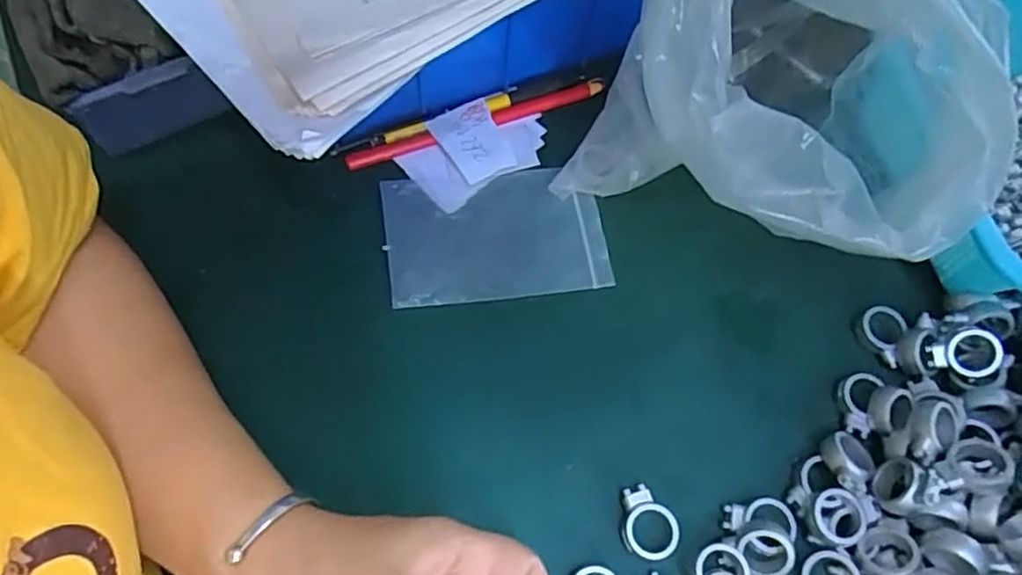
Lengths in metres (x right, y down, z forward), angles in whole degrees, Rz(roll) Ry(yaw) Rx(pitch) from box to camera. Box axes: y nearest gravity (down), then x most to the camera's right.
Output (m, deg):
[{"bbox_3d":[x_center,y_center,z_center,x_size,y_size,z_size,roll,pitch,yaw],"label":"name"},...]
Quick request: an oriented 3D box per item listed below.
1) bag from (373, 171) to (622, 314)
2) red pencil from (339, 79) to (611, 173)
[{"bbox_3d":[-0.009,-0.030,0.382,0.123,0.005,0.077,-6,69,-6],"label":"bag"},{"bbox_3d":[-0.019,-0.100,0.405,0.165,0.010,0.010,-18,69,-12],"label":"red pencil"}]

